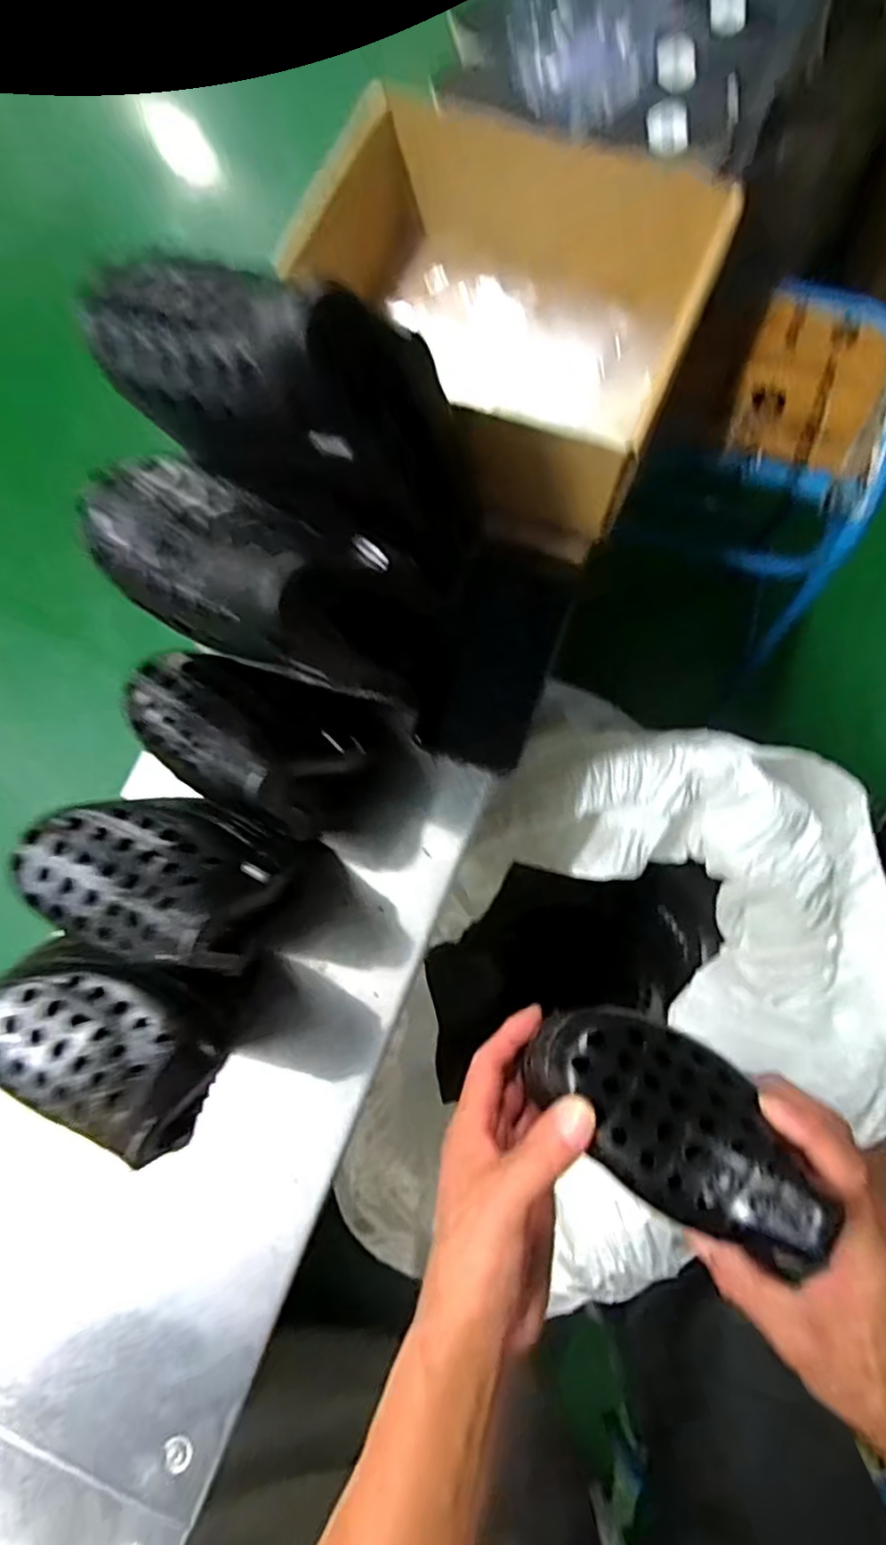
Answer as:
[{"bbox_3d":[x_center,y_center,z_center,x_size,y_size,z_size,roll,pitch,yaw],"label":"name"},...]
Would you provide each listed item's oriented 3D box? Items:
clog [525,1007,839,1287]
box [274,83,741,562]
[{"bbox_3d":[0.113,0.167,0.314,0.134,0.051,0.073,34,81,8],"label":"clog"},{"bbox_3d":[0.040,-0.327,0.474,0.264,0.088,0.238,23,80,6],"label":"box"}]

